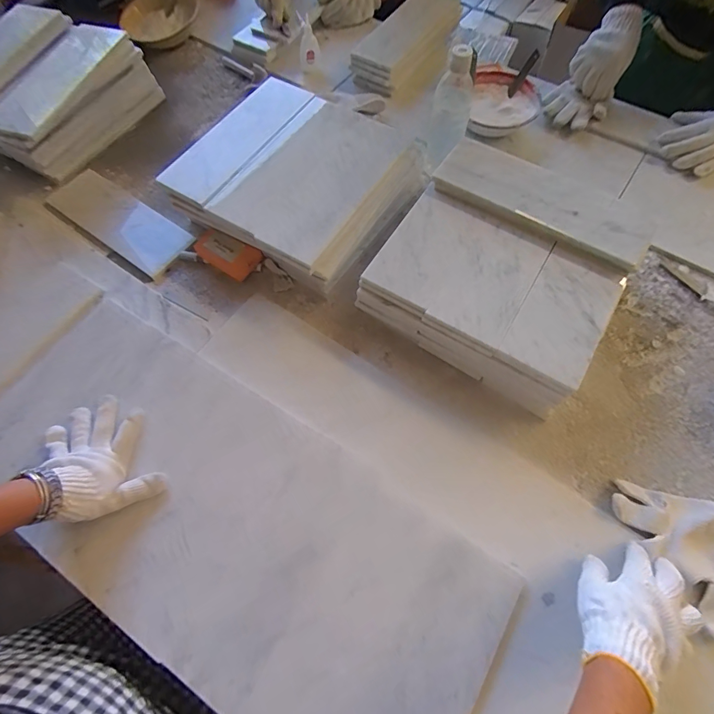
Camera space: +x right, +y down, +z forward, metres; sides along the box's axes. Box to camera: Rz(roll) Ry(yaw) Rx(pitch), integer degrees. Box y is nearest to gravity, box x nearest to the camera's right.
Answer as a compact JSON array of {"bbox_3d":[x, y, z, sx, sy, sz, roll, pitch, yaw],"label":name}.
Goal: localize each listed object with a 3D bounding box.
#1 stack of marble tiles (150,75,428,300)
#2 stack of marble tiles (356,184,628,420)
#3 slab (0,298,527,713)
[{"bbox_3d":[-0.096,-0.291,0.658,0.316,0.118,0.320,33,71,14],"label":"stack of marble tiles"},{"bbox_3d":[0.179,-0.083,0.556,0.296,0.106,0.200,31,70,13],"label":"stack of marble tiles"},{"bbox_3d":[-0.170,0.199,0.487,0.695,0.027,0.303,35,71,14],"label":"slab"}]

